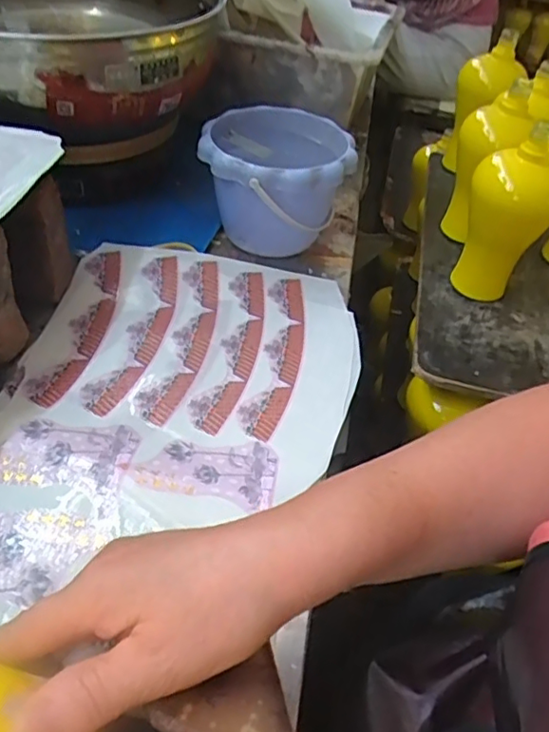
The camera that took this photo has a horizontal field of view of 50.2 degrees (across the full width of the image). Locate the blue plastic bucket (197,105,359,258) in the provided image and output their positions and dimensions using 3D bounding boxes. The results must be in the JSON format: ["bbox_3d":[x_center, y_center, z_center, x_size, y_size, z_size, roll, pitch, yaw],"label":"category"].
[{"bbox_3d":[-0.001,-0.188,0.626,0.145,0.115,0.145,4,45,-4],"label":"blue plastic bucket"}]

